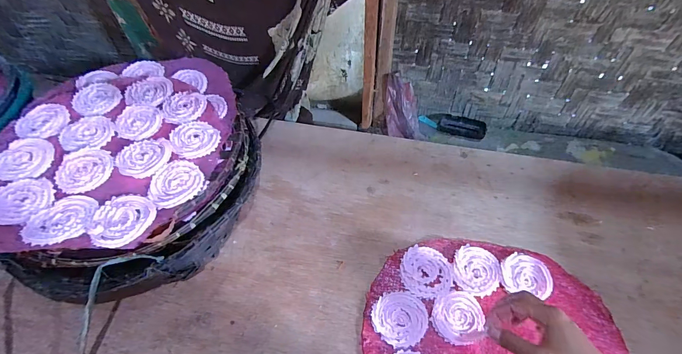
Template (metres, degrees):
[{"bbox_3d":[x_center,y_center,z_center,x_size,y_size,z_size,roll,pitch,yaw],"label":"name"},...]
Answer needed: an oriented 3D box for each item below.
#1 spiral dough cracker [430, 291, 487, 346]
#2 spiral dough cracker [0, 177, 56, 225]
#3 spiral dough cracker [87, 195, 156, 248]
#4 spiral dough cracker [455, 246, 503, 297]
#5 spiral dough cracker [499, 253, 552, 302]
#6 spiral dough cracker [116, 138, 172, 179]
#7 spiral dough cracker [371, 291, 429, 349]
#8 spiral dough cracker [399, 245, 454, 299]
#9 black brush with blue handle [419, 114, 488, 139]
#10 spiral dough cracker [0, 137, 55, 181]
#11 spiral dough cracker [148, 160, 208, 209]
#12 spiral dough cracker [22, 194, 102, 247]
[{"bbox_3d":[0.169,0.203,0.473,0.077,0.004,0.069,-19,54,-13],"label":"spiral dough cracker"},{"bbox_3d":[-0.445,0.029,0.453,0.081,0.006,0.072,25,57,21],"label":"spiral dough cracker"},{"bbox_3d":[-0.294,0.054,0.439,0.076,0.007,0.082,-33,57,-22],"label":"spiral dough cracker"},{"bbox_3d":[0.215,0.148,0.518,0.069,0.008,0.078,15,53,13],"label":"spiral dough cracker"},{"bbox_3d":[0.288,0.153,0.512,0.073,0.010,0.065,11,53,10],"label":"spiral dough cracker"},{"bbox_3d":[-0.303,-0.034,0.504,0.076,0.004,0.075,-1,52,2],"label":"spiral dough cracker"},{"bbox_3d":[0.087,0.204,0.478,0.074,0.006,0.076,36,60,26],"label":"spiral dough cracker"},{"bbox_3d":[0.132,0.148,0.517,0.076,0.009,0.079,-25,55,-18],"label":"spiral dough cracker"},{"bbox_3d":[0.284,-0.134,0.833,0.159,0.033,0.052,19,55,16],"label":"black brush with blue handle"},{"bbox_3d":[-0.479,-0.028,0.493,0.073,0.008,0.075,15,54,14],"label":"spiral dough cracker"},{"bbox_3d":[-0.242,0.009,0.481,0.075,0.012,0.074,-31,56,-20],"label":"spiral dough cracker"},{"bbox_3d":[-0.374,0.057,0.438,0.075,0.009,0.078,-1,52,2],"label":"spiral dough cracker"}]

